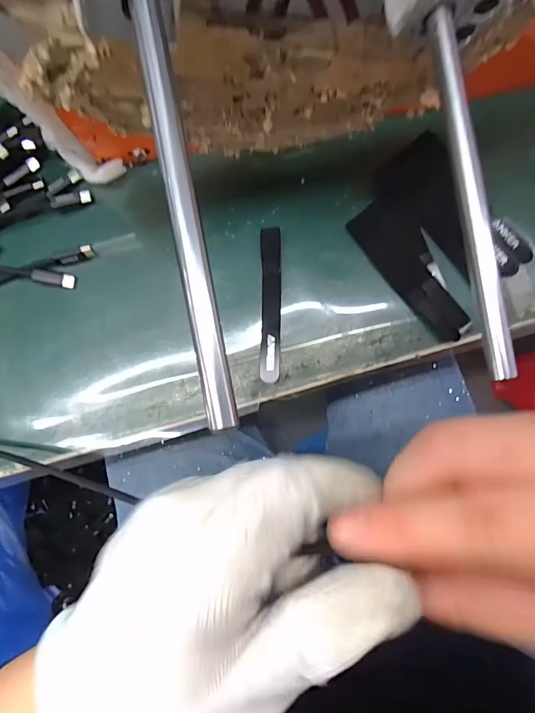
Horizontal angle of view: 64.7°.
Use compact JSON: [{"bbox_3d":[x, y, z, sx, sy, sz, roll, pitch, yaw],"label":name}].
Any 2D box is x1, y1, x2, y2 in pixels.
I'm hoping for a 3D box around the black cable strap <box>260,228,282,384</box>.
[{"bbox_3d":[0.002,-0.033,0.269,0.013,0.011,0.096,0,86,2],"label":"black cable strap"}]

